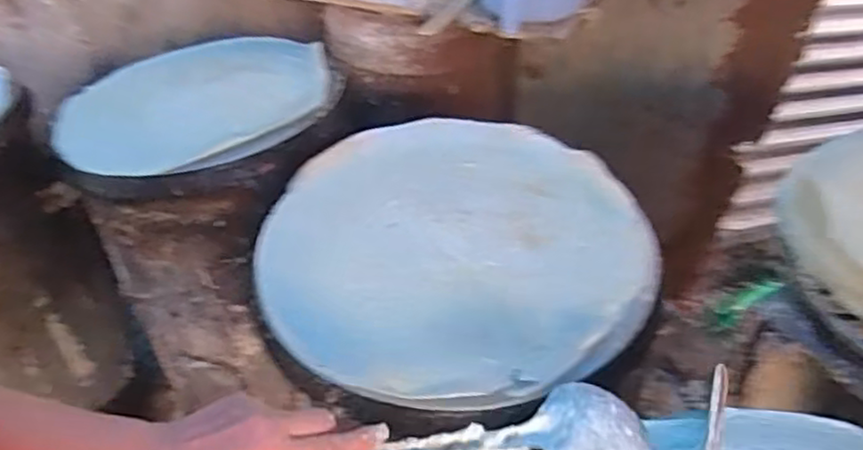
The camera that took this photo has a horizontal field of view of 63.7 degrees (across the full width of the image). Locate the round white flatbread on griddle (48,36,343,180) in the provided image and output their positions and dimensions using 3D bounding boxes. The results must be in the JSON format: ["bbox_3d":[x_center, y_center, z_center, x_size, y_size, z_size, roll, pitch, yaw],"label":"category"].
[{"bbox_3d":[-0.307,-0.176,0.926,0.358,0.027,0.358,-2,38,2],"label":"round white flatbread on griddle"}]

